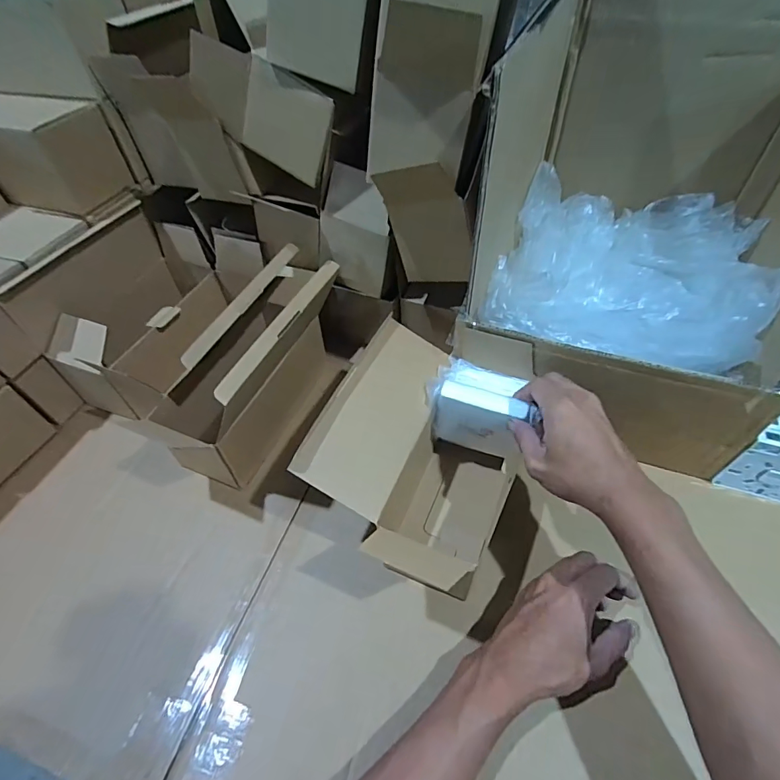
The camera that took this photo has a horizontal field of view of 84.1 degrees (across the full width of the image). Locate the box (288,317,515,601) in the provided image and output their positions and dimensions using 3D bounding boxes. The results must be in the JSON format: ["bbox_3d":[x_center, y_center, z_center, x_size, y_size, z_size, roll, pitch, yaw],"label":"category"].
[{"bbox_3d":[0.032,0.067,0.448,0.169,0.162,0.196,17,49,15],"label":"box"}]

